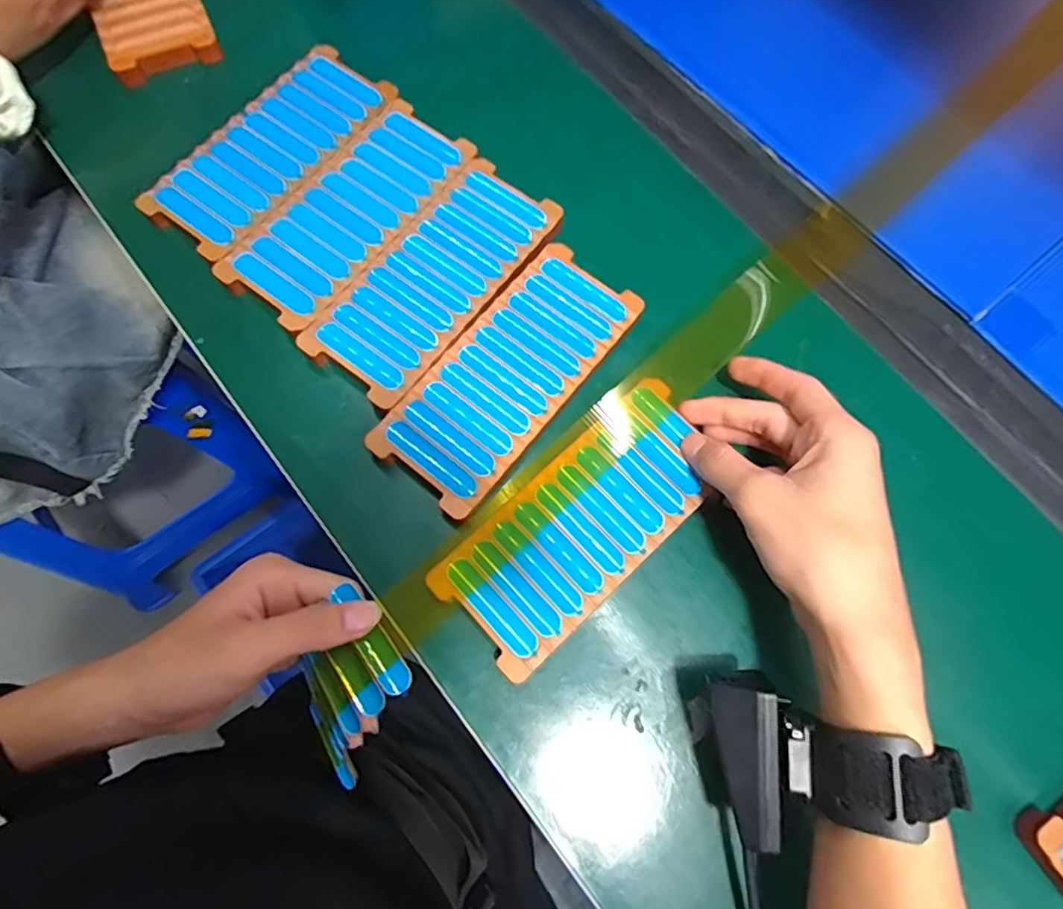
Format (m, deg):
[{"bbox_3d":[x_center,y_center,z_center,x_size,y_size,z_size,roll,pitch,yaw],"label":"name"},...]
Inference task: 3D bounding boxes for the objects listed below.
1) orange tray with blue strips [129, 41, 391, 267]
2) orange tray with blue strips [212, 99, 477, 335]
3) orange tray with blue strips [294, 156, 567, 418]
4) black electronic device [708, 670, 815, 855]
[{"bbox_3d":[-0.175,-0.208,0.405,0.074,0.012,0.174,36,75,9],"label":"orange tray with blue strips"},{"bbox_3d":[-0.118,-0.159,0.388,0.074,0.010,0.171,36,75,9],"label":"orange tray with blue strips"},{"bbox_3d":[-0.059,-0.110,0.370,0.075,0.005,0.168,37,75,9],"label":"orange tray with blue strips"},{"bbox_3d":[0.100,0.132,0.258,0.032,0.017,0.070,-5,73,-3],"label":"black electronic device"}]

